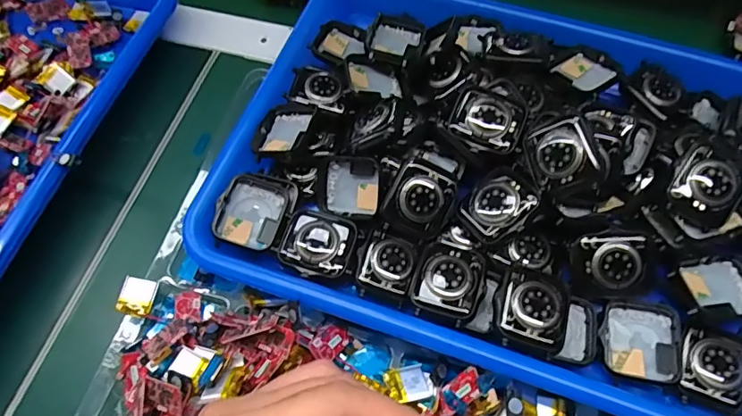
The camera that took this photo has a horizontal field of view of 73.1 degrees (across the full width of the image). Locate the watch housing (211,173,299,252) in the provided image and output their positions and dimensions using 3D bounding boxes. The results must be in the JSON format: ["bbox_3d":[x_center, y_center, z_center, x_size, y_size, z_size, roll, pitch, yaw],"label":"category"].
[{"bbox_3d":[-0.066,0.000,0.292,0.039,0.015,0.045,12,63,7],"label":"watch housing"}]

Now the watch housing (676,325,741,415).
[{"bbox_3d":[0.174,0.081,0.251,0.033,0.010,0.041,22,65,12],"label":"watch housing"}]

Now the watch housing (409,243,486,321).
[{"bbox_3d":[0.043,0.038,0.270,0.036,0.016,0.042,17,64,10],"label":"watch housing"}]

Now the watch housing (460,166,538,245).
[{"bbox_3d":[0.069,-0.001,0.275,0.040,0.009,0.035,-50,59,4],"label":"watch housing"}]

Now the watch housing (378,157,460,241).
[{"bbox_3d":[0.028,-0.006,0.282,0.036,0.013,0.043,26,91,-5],"label":"watch housing"}]

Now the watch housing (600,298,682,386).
[{"bbox_3d":[0.139,0.067,0.259,0.038,0.007,0.040,8,63,5],"label":"watch housing"}]

